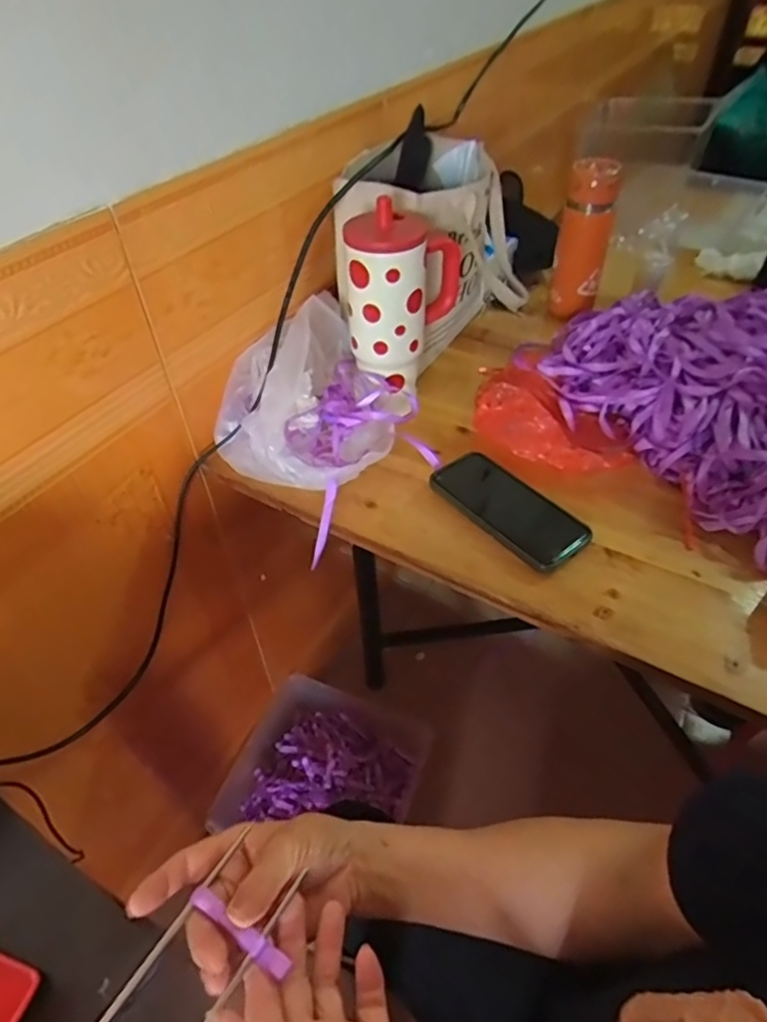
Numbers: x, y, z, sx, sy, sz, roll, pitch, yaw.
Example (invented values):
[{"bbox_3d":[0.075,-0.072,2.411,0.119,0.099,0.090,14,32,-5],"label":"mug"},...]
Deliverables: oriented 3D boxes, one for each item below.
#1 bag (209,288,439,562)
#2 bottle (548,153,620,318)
[{"bbox_3d":[-0.075,-0.128,0.672,0.221,0.122,0.261,-30,52,-24],"label":"bag"},{"bbox_3d":[0.279,-0.379,0.831,0.067,0.189,0.079,12,48,14],"label":"bottle"}]

